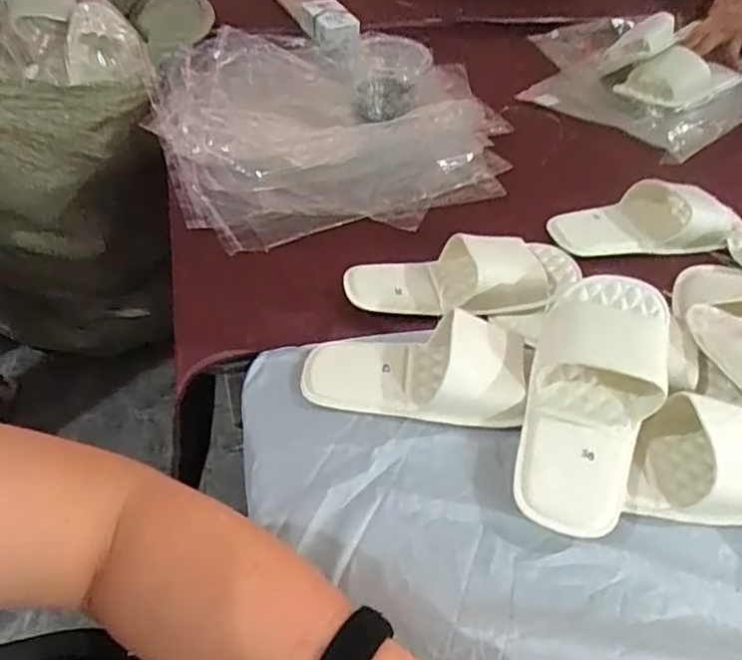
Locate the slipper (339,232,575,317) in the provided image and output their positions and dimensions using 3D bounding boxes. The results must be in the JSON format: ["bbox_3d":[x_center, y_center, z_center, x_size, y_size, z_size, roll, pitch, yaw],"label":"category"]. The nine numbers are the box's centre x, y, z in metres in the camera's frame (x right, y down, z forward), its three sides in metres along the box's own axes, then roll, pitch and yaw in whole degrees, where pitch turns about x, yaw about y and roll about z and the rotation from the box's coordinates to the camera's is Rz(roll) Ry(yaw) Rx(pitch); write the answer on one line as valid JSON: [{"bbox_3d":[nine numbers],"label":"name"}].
[{"bbox_3d":[0.094,-0.059,0.635,0.237,0.047,0.099,-1,46,-7],"label":"slipper"}]

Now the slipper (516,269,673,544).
[{"bbox_3d":[0.178,0.049,0.506,0.098,0.058,0.231,18,66,12],"label":"slipper"}]

